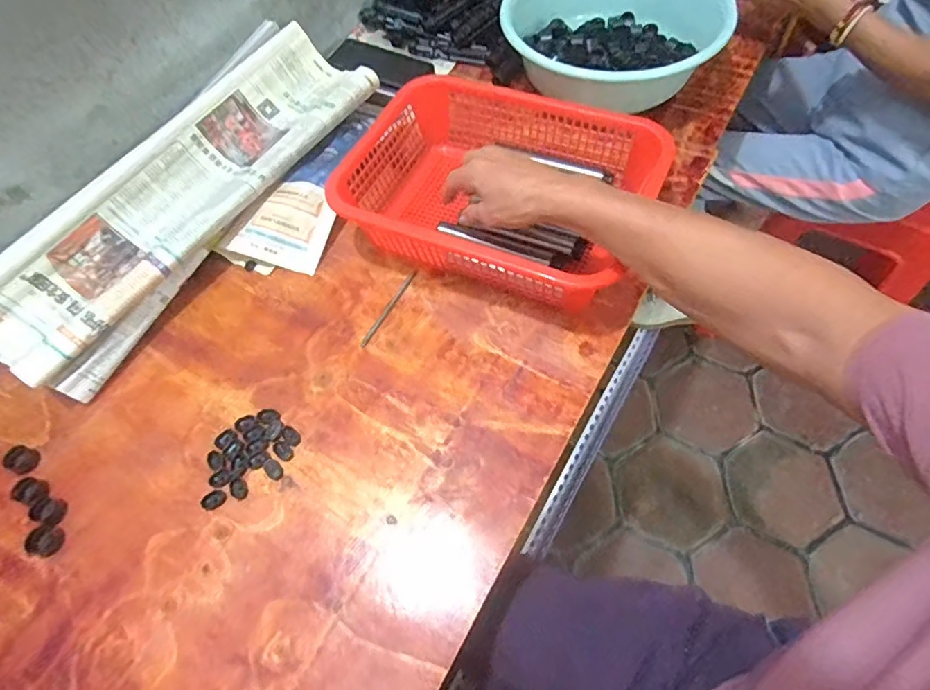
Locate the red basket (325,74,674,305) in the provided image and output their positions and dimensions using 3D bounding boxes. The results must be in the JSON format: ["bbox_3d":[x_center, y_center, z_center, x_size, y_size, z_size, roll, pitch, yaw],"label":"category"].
[{"bbox_3d":[0.035,-0.176,0.605,0.331,0.103,0.252,22,64,16],"label":"red basket"}]

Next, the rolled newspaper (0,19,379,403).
[{"bbox_3d":[-0.329,-0.184,0.635,0.154,0.093,0.544,28,66,19],"label":"rolled newspaper"}]

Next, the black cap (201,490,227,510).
[{"bbox_3d":[-0.240,0.147,0.492,0.023,0.004,0.017,-22,61,-8],"label":"black cap"}]

